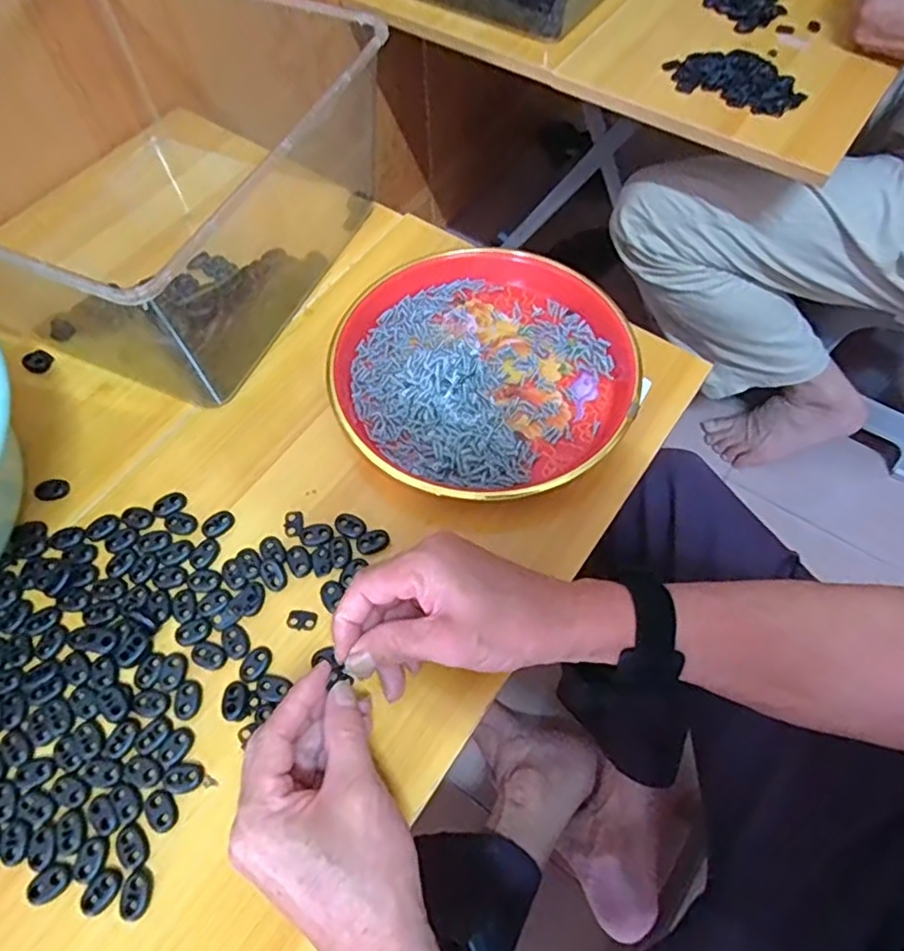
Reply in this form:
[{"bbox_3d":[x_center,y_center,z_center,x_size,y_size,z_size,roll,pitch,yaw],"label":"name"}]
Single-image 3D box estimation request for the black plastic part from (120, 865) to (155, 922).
[{"bbox_3d":[-0.162,0.214,0.327,0.014,0.004,0.022,0,62,2],"label":"black plastic part"}]

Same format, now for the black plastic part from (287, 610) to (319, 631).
[{"bbox_3d":[-0.093,0.090,0.396,0.019,0.004,0.012,5,62,4],"label":"black plastic part"}]

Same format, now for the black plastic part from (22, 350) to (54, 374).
[{"bbox_3d":[-0.319,-0.089,0.489,0.021,0.008,0.020,-1,62,1],"label":"black plastic part"}]

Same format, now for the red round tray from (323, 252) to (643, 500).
[{"bbox_3d":[0.022,-0.082,0.467,0.212,0.026,0.201,-1,62,1],"label":"red round tray"}]

